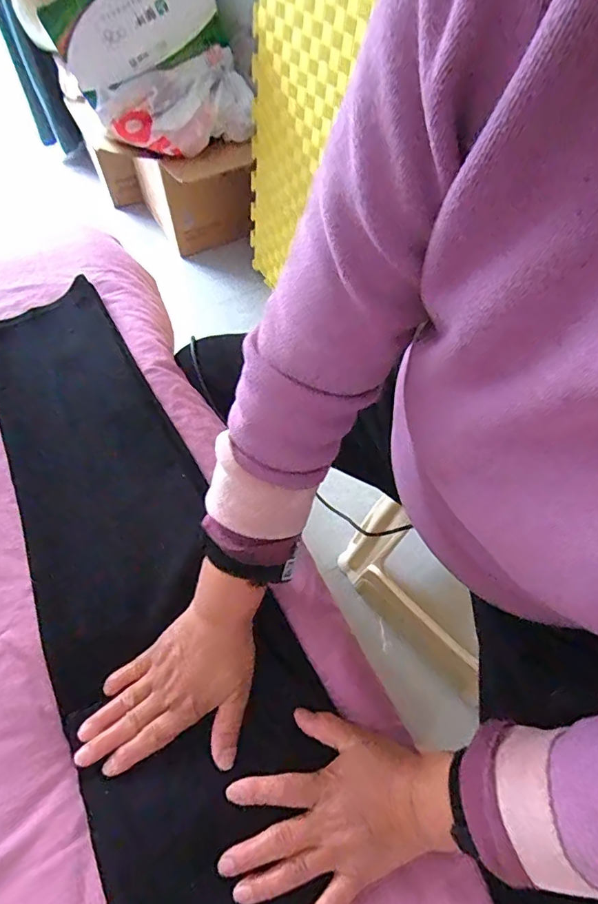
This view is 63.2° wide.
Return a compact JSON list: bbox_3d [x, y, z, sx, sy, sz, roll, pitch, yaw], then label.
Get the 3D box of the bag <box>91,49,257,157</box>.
[{"bbox_3d":[-0.273,-0.811,1.140,0.365,0.147,0.134,-26,64,-15],"label":"bag"}]

